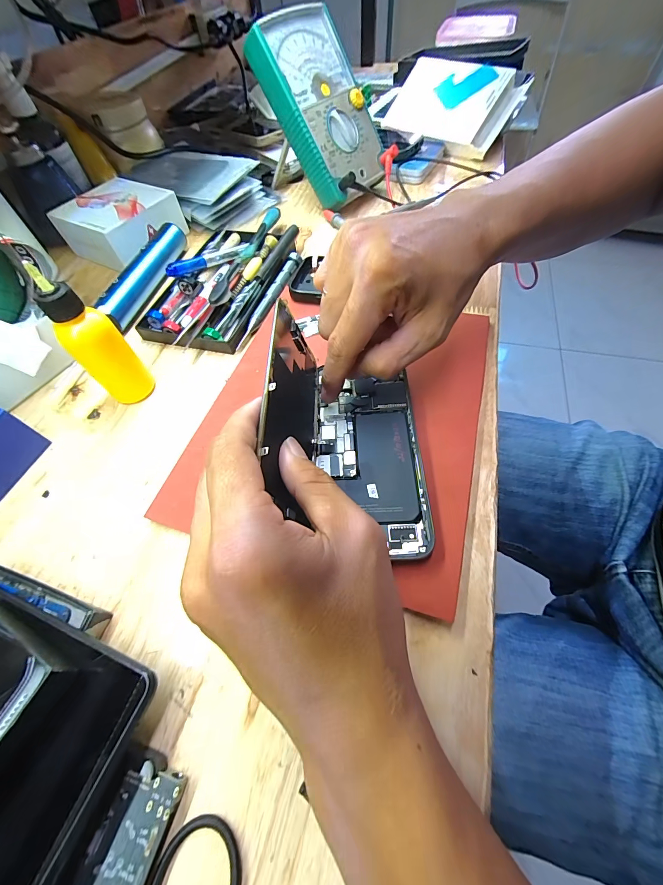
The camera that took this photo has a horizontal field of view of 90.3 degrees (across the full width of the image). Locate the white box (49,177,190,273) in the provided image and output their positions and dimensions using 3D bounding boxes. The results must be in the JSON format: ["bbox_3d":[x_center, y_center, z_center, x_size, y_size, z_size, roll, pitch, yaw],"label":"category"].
[{"bbox_3d":[-0.244,-0.254,0.382,0.105,0.042,0.102,24,63,18],"label":"white box"}]

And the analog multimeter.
[{"bbox_3d":[-0.006,-0.372,0.373,0.106,0.164,0.035,-45,28,-14],"label":"analog multimeter"}]

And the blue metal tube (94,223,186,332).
[{"bbox_3d":[-0.190,-0.176,0.340,0.031,0.022,0.151,7,59,7],"label":"blue metal tube"}]

